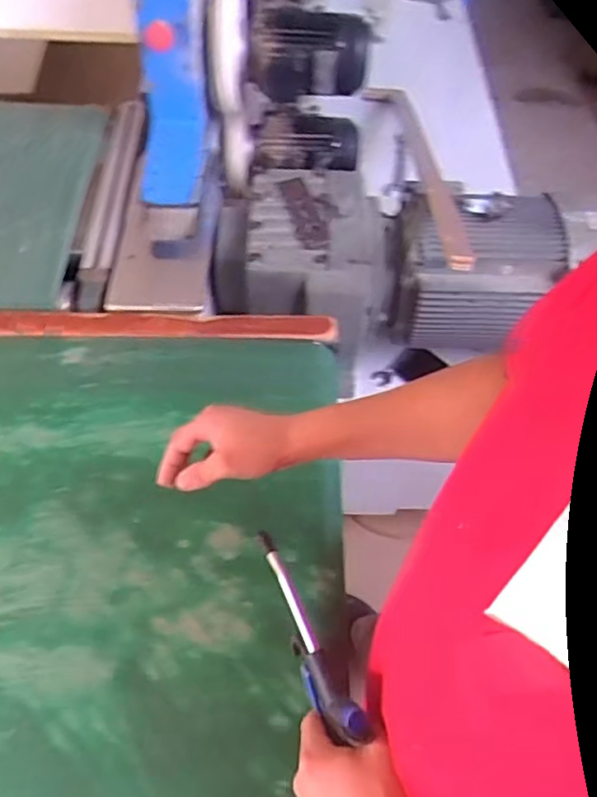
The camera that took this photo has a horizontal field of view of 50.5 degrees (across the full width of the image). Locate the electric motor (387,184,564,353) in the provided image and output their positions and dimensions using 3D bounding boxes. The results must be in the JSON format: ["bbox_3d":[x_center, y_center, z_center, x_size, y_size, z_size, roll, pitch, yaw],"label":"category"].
[{"bbox_3d":[0.303,-0.221,1.078,0.260,0.190,0.202,10,57,6],"label":"electric motor"}]

